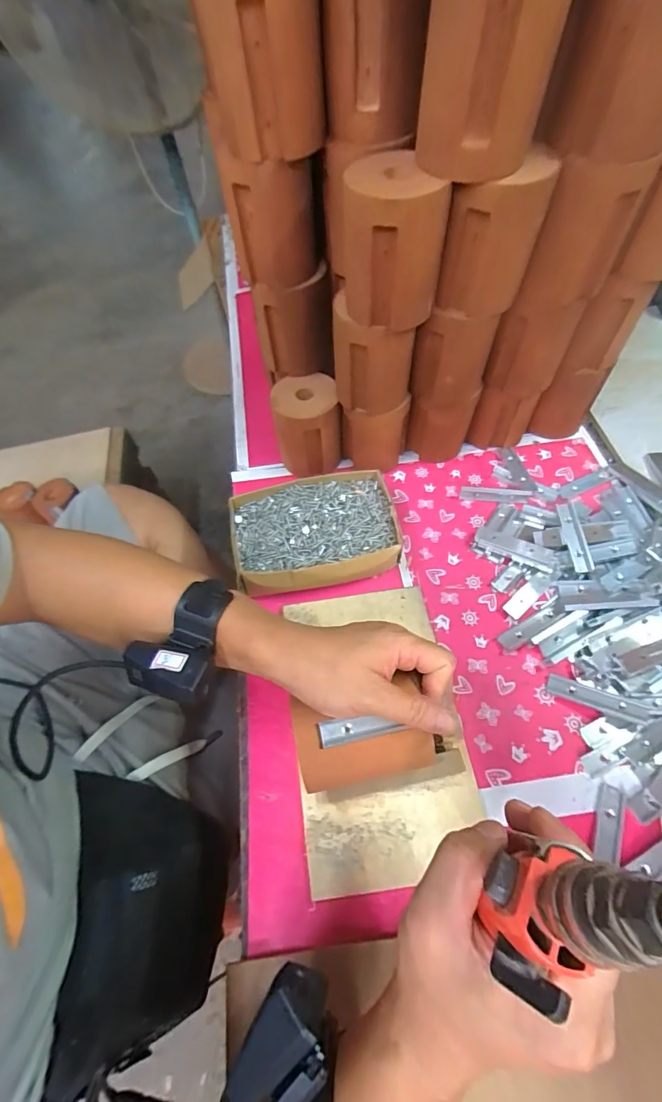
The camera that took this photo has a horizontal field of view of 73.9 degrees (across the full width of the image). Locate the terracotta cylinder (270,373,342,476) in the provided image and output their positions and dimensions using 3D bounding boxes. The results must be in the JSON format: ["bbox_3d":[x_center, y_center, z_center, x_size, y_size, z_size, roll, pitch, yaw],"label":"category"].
[{"bbox_3d":[-0.029,-0.151,0.540,0.081,0.096,0.074,-11,58,2],"label":"terracotta cylinder"}]

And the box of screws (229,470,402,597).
[{"bbox_3d":[-0.018,-0.018,0.482,0.176,0.047,0.122,-13,58,-2],"label":"box of screws"}]

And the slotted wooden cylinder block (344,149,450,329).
[{"bbox_3d":[0.048,-0.245,0.359,0.075,0.102,0.066,-5,58,3],"label":"slotted wooden cylinder block"}]

